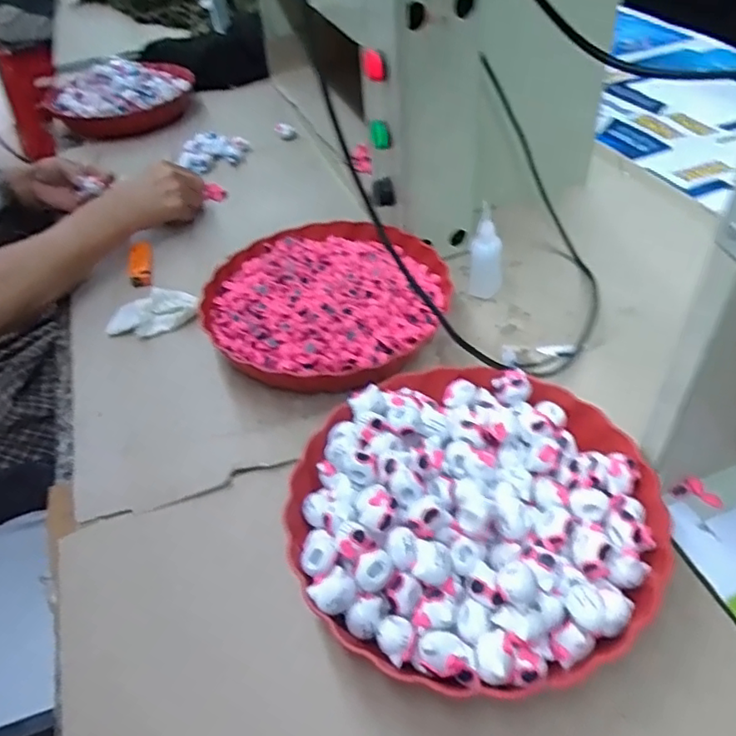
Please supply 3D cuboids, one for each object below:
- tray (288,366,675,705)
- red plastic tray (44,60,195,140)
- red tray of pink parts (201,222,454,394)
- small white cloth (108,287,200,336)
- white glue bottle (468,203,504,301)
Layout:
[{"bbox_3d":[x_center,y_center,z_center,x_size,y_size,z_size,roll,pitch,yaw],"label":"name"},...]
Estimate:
[{"bbox_3d":[0.072,0.089,0.418,0.238,0.060,0.236,-28,48,-21],"label":"tray"},{"bbox_3d":[-0.442,-0.498,1.118,0.254,0.085,0.226,-21,46,-15],"label":"red plastic tray"},{"bbox_3d":[-0.046,-0.080,0.620,0.241,0.045,0.246,19,49,24],"label":"red tray of pink parts"},{"bbox_3d":[-0.230,-0.058,0.658,0.097,0.037,0.031,-21,46,-15],"label":"small white cloth"},{"bbox_3d":[0.123,-0.118,0.637,0.032,0.090,0.034,7,46,14],"label":"white glue bottle"}]

